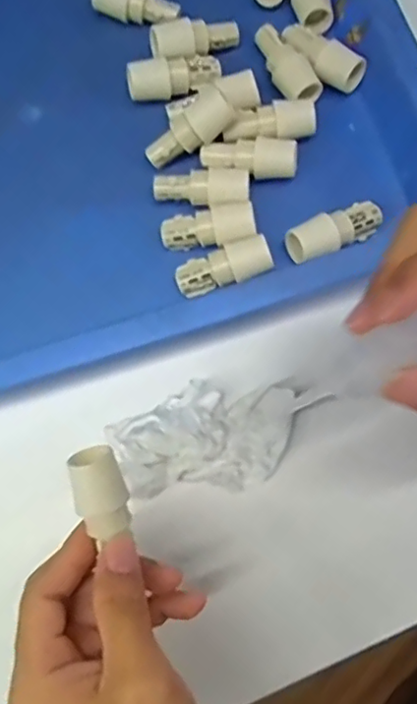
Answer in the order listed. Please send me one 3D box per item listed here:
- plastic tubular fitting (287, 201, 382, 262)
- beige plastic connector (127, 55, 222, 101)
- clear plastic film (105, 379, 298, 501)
[{"bbox_3d":[0.071,-0.066,0.334,0.055,0.024,0.021,-24,78,-3],"label":"plastic tubular fitting"},{"bbox_3d":[-0.020,-0.164,0.355,0.055,0.019,0.018,-12,77,-1],"label":"beige plastic connector"},{"bbox_3d":[-0.003,0.046,0.326,0.100,0.014,0.057,-6,77,0],"label":"clear plastic film"}]

